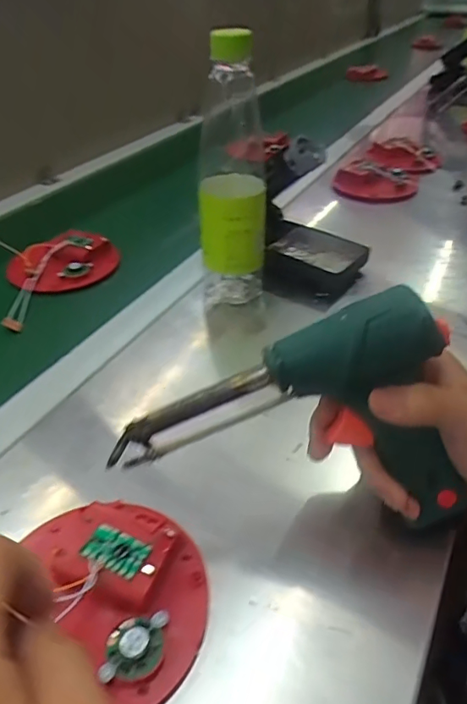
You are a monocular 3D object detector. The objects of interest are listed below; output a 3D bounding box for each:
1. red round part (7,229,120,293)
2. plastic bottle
[{"bbox_3d":[-0.190,-0.105,0.589,0.109,0.024,0.107,-2,39,2],"label":"red round part"},{"bbox_3d":[-0.001,-0.153,0.465,0.063,0.224,0.054,-2,39,2],"label":"plastic bottle"}]

